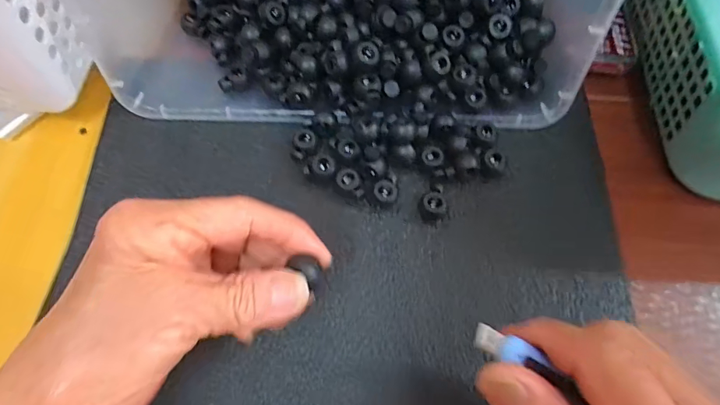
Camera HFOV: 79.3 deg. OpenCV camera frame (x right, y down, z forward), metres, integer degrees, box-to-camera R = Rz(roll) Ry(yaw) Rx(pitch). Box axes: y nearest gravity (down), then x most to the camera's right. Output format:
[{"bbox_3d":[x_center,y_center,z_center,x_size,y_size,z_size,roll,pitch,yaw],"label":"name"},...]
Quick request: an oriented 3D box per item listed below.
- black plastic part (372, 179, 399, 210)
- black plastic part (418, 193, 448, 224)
[{"bbox_3d":[0.017,-0.006,0.275,0.016,0.012,0.017,12,69,5],"label":"black plastic part"},{"bbox_3d":[0.046,0.003,0.272,0.016,0.013,0.016,0,69,1],"label":"black plastic part"}]

